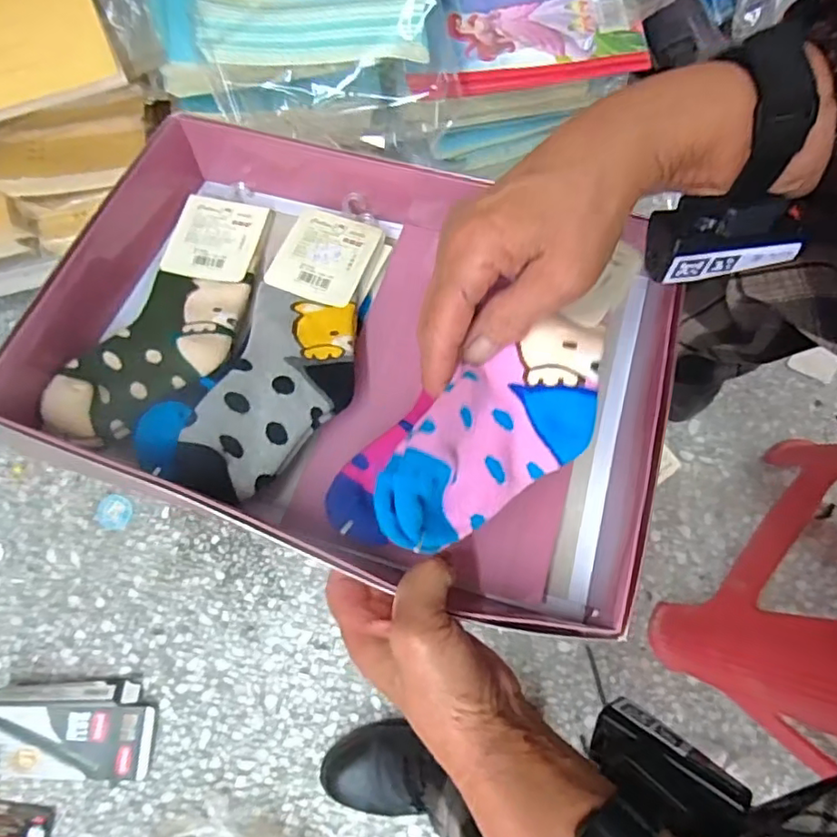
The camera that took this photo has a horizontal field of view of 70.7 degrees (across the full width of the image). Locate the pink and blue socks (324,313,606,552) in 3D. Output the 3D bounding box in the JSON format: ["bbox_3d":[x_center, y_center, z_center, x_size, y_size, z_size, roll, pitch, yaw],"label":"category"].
[{"bbox_3d":[0.028,0.011,0.274,0.144,0.030,0.060,-34,78,-17],"label":"pink and blue socks"}]

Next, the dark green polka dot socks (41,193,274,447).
[{"bbox_3d":[-0.160,-0.072,0.396,0.081,0.016,0.208,17,61,5],"label":"dark green polka dot socks"}]

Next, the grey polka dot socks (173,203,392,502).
[{"bbox_3d":[-0.078,-0.046,0.378,0.079,0.018,0.212,16,63,5],"label":"grey polka dot socks"}]

